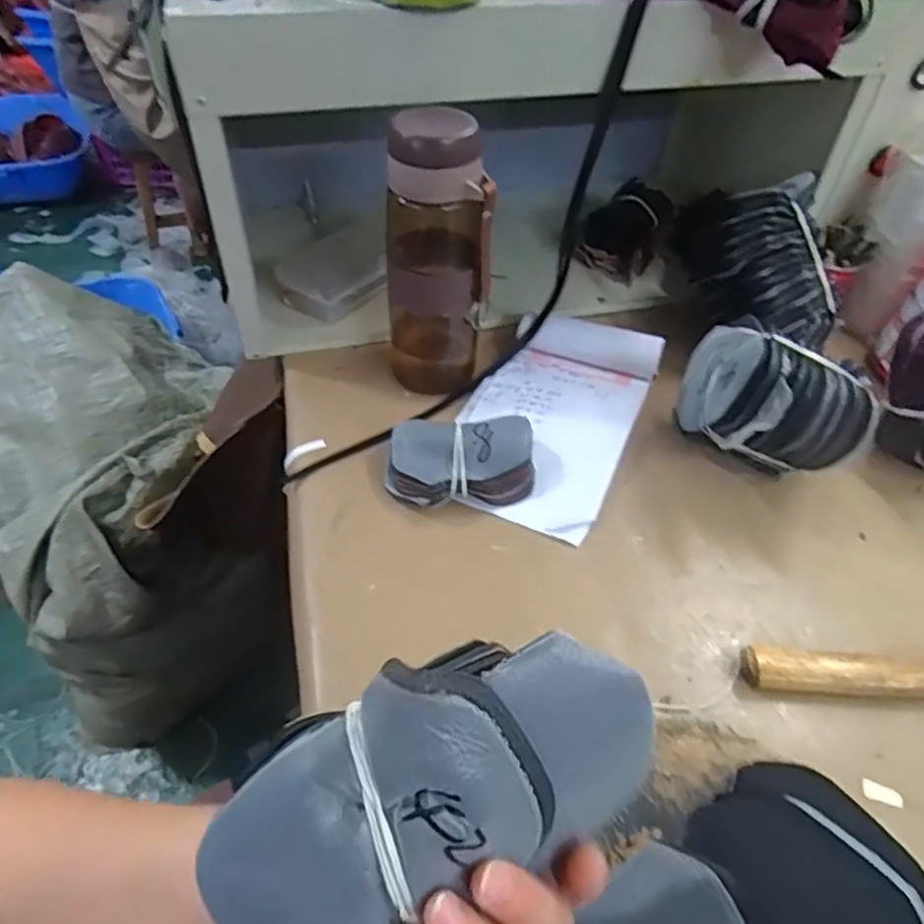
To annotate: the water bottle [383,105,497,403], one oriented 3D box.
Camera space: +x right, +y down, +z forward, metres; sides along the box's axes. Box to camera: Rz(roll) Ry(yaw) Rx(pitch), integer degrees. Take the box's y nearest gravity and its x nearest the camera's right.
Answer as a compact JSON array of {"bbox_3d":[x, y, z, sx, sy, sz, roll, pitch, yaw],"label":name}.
[{"bbox_3d":[-0.021,-0.160,0.529,0.078,0.227,0.057,0,46,-2],"label":"water bottle"}]

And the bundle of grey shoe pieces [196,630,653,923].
[{"bbox_3d":[-0.007,0.102,0.216,0.142,0.082,0.038,-15,5,1],"label":"bundle of grey shoe pieces"}]

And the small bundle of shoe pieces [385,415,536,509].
[{"bbox_3d":[-0.002,-0.003,0.504,0.110,0.036,0.074,-7,47,-8],"label":"small bundle of shoe pieces"}]

